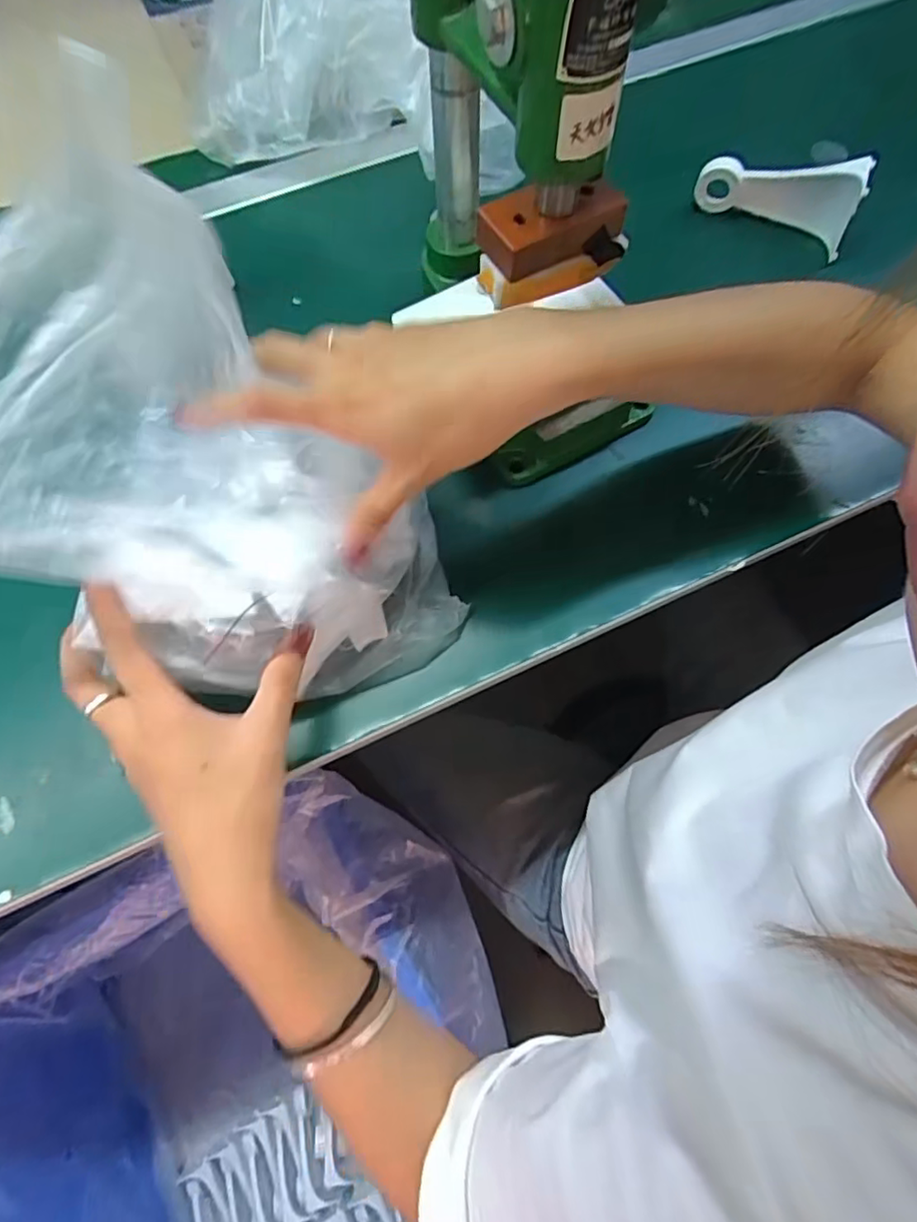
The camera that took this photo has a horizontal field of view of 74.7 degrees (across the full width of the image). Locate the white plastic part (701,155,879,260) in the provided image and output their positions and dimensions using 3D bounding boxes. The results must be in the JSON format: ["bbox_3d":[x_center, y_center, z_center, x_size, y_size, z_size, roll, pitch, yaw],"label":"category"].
[{"bbox_3d":[0.239,-0.312,0.454,0.113,0.057,0.030,24,71,10],"label":"white plastic part"}]

